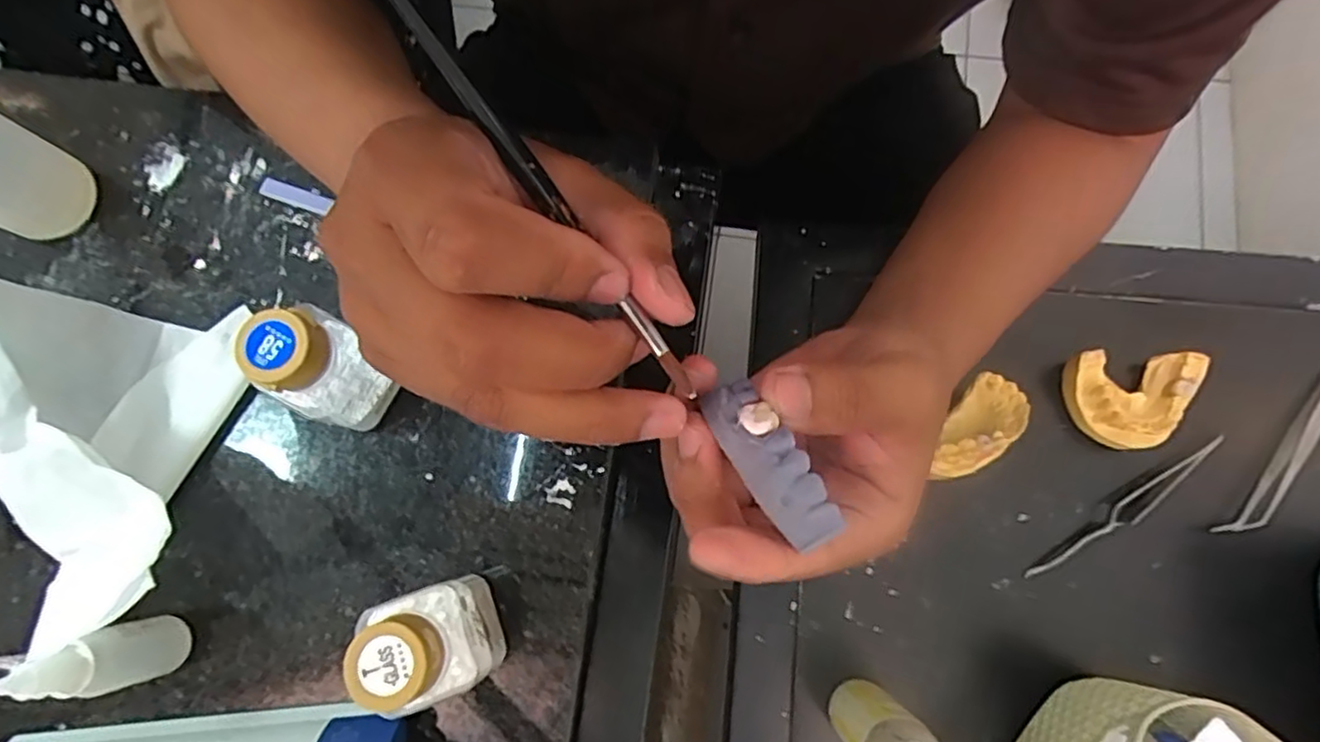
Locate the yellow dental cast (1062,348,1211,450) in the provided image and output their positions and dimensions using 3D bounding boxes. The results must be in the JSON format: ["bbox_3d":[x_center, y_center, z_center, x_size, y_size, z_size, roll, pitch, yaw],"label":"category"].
[{"bbox_3d":[0.257,0.016,0.363,0.063,0.030,0.051,3,75,2],"label":"yellow dental cast"}]

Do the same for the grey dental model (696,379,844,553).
[{"bbox_3d":[0.029,0.024,0.179,0.017,0.008,0.048,-34,70,-7],"label":"grey dental model"}]

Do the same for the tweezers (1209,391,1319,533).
[{"bbox_3d":[0.349,0.034,0.359,0.011,0.018,0.139,40,82,10],"label":"tweezers"}]

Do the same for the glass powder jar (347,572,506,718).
[{"bbox_3d":[-0.088,0.105,0.257,0.036,0.070,0.039,-22,77,-3],"label":"glass powder jar"}]

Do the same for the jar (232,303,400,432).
[{"bbox_3d":[-0.141,0.000,0.280,0.032,0.072,0.038,27,80,8],"label":"jar"}]

